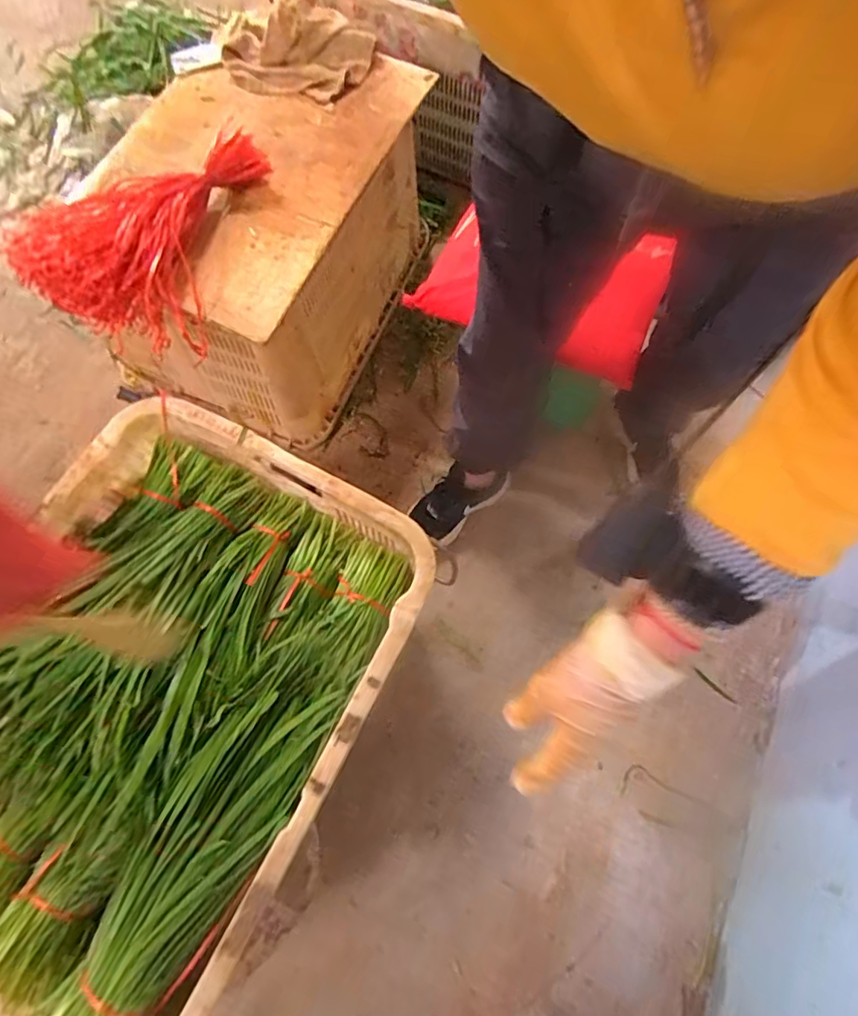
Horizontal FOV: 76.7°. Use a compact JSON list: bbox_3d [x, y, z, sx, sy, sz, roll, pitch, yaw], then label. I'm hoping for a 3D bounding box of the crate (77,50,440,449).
[{"bbox_3d":[-0.307,-0.503,1.031,0.413,0.359,0.597,21,71,8],"label":"crate"}]

